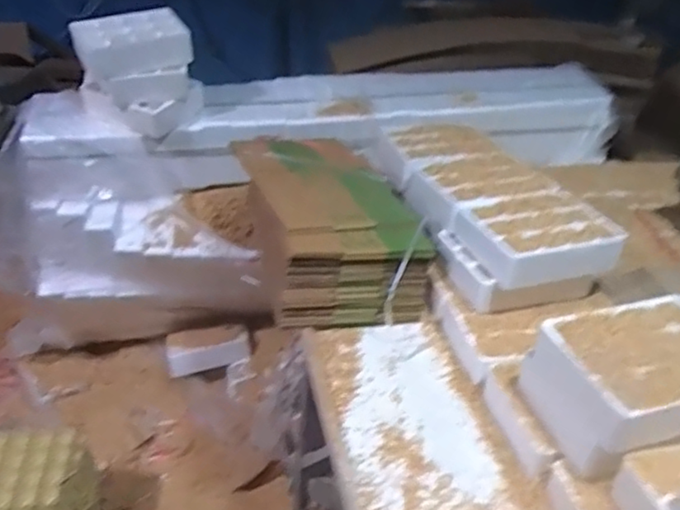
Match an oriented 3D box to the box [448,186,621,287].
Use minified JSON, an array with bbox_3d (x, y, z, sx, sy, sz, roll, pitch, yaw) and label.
[{"bbox_3d":[0.358,-0.030,1.152,0.248,0.080,0.192,-10,35,-18],"label":"box"}]

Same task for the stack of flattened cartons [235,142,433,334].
[{"bbox_3d":[-0.031,-0.084,1.341,0.308,0.175,0.577,-8,34,-15],"label":"stack of flattened cartons"}]

